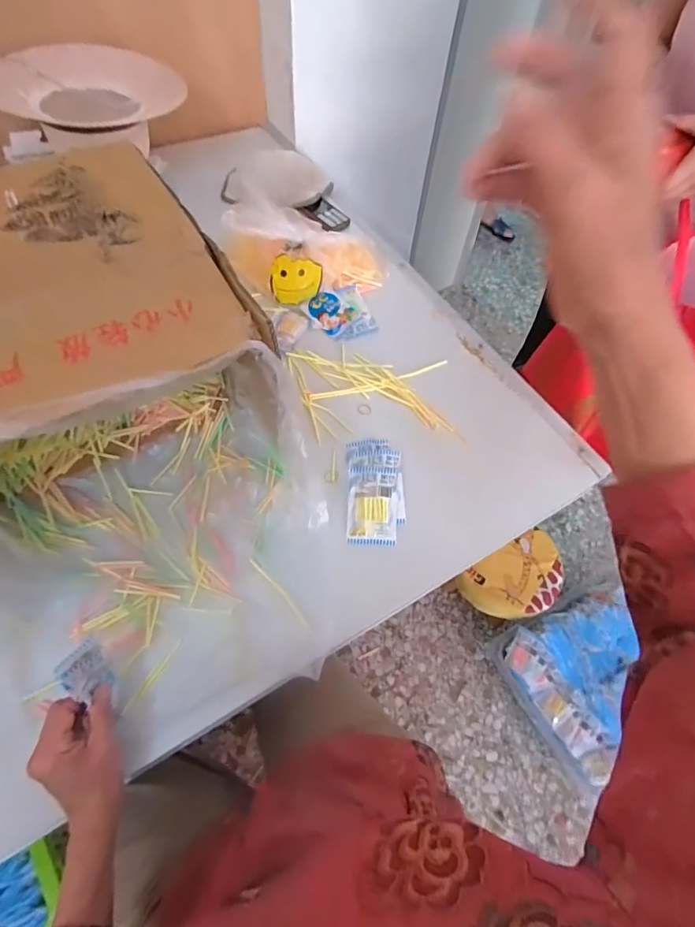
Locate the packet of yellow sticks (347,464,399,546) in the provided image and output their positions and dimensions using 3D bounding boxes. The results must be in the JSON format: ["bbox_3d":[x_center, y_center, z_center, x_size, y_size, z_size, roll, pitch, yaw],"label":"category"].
[{"bbox_3d":[0.034,0.052,0.600,0.064,0.018,0.108,4,59,-2],"label":"packet of yellow sticks"}]

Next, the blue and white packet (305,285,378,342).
[{"bbox_3d":[-0.008,-0.259,0.778,0.098,0.017,0.099,-25,64,-17],"label":"blue and white packet"}]

